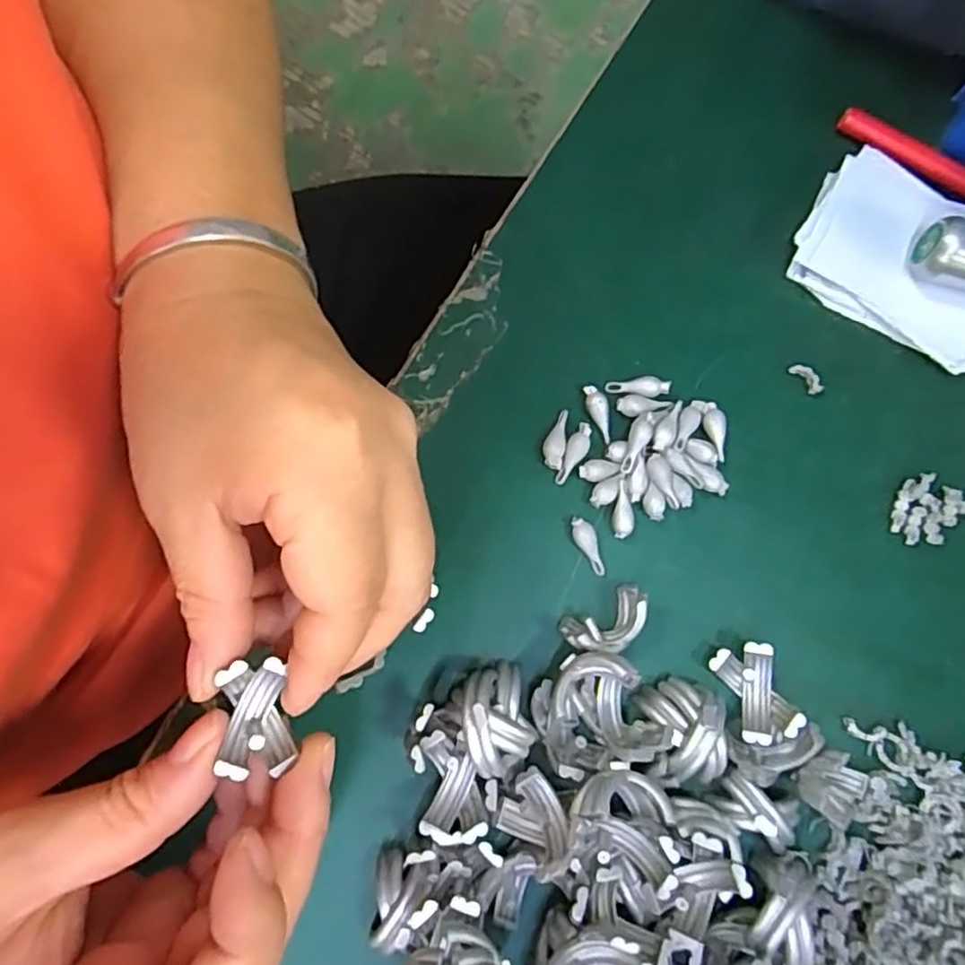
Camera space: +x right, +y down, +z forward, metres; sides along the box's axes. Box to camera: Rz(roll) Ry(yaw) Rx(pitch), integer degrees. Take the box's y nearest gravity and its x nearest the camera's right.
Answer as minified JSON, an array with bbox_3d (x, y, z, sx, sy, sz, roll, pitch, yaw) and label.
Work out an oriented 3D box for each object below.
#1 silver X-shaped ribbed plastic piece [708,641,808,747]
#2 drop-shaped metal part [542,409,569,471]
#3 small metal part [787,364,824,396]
[{"bbox_3d":[0.089,0.069,0.218,0.019,0.021,0.029,-16,82,-7],"label":"silver X-shaped ribbed plastic piece"},{"bbox_3d":[0.027,-0.016,0.239,0.008,0.005,0.022,15,79,-2],"label":"drop-shaped metal part"},{"bbox_3d":[0.121,-0.039,0.246,0.006,0.004,0.014,-39,85,-10],"label":"small metal part"}]

